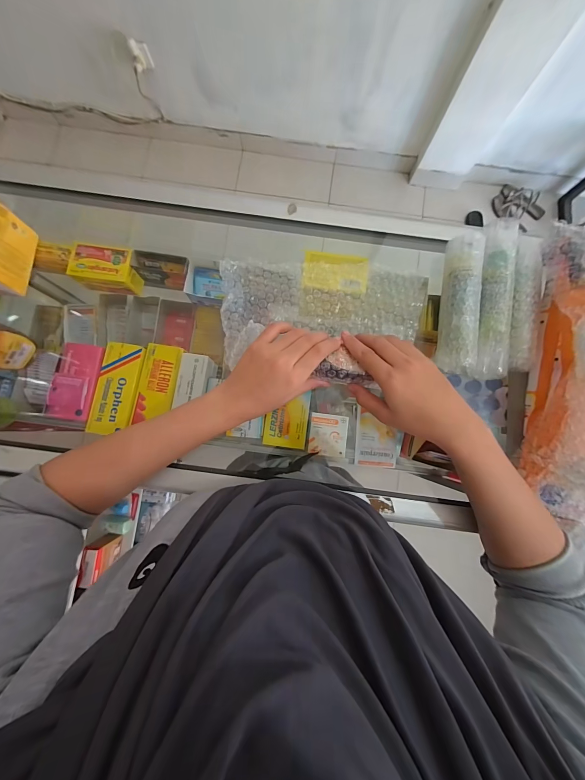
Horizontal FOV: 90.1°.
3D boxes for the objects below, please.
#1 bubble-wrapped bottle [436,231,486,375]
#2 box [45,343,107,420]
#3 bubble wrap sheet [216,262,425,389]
[{"bbox_3d":[0.202,-0.105,0.354,0.043,0.032,0.166,5,83,0],"label":"bubble-wrapped bottle"},{"bbox_3d":[-0.381,-0.017,0.510,0.066,0.022,0.131,10,83,0],"label":"box"},{"bbox_3d":[0.040,-0.088,0.353,0.254,0.045,0.158,1,84,-1],"label":"bubble wrap sheet"}]

